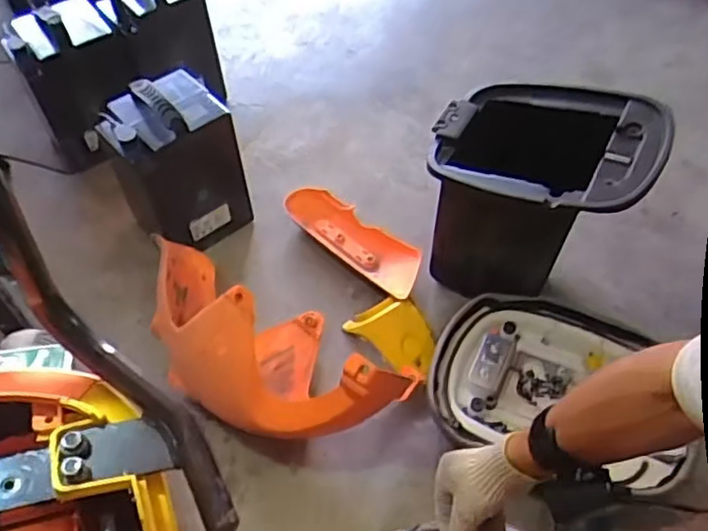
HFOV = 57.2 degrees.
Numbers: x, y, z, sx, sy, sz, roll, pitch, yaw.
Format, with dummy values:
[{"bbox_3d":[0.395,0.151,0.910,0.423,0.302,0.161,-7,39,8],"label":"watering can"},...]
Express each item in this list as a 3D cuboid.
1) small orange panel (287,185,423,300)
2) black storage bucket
[{"bbox_3d":[0.008,-0.051,1.220,0.095,0.053,0.324,-38,60,-24],"label":"small orange panel"},{"bbox_3d":[0.271,-0.101,1.007,0.298,0.302,0.249,30,59,22],"label":"black storage bucket"}]

